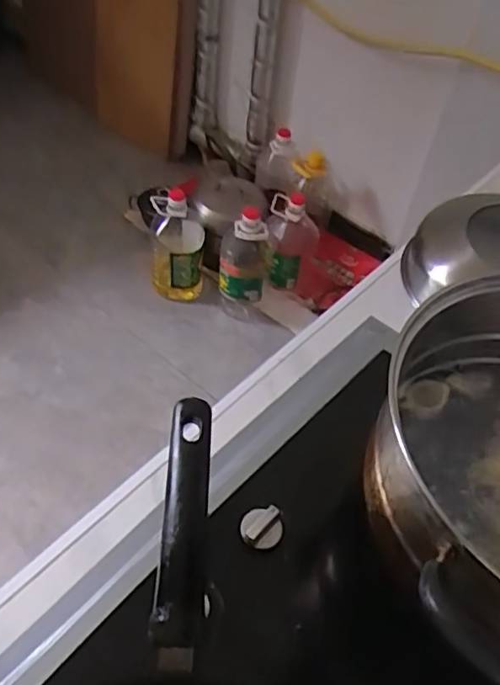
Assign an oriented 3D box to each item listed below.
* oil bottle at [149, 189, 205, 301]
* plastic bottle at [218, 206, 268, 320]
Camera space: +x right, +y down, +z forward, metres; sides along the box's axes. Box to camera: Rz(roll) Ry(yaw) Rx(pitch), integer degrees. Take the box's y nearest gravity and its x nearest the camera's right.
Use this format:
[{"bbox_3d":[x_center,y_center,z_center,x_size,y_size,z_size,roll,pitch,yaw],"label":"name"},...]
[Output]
[{"bbox_3d":[-0.221,-0.293,1.778,0.156,0.322,0.147,4,49,-3],"label":"oil bottle"},{"bbox_3d":[-0.026,-0.214,1.711,0.130,0.344,0.163,8,49,0],"label":"plastic bottle"}]

